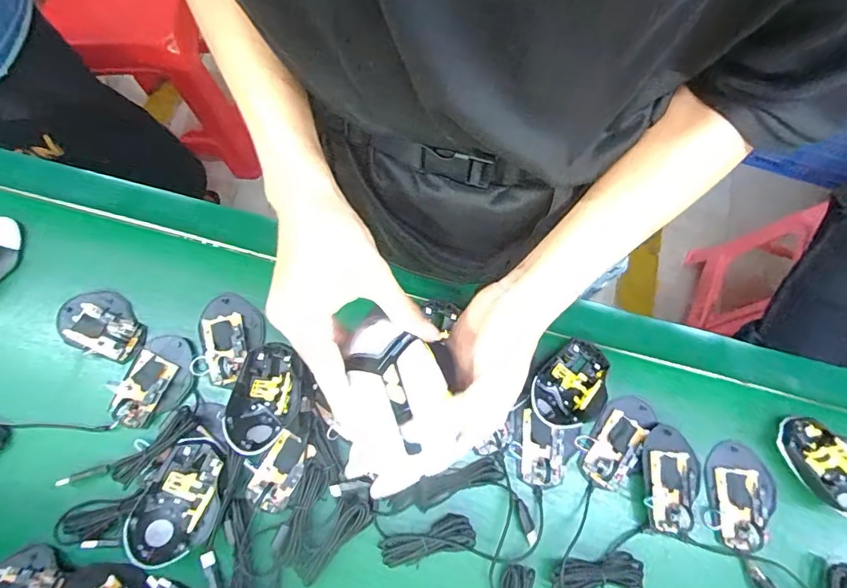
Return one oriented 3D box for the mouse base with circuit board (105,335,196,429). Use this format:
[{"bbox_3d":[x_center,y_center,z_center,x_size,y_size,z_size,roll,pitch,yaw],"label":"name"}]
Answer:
[{"bbox_3d":[-0.309,0.098,0.528,0.073,0.021,0.105,27,73,7],"label":"mouse base with circuit board"}]

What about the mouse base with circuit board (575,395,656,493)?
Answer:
[{"bbox_3d":[0.218,0.161,0.522,0.061,0.019,0.112,32,74,9],"label":"mouse base with circuit board"}]

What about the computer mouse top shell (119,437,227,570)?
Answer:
[{"bbox_3d":[-0.248,0.214,0.483,0.077,0.036,0.123,15,73,-1],"label":"computer mouse top shell"}]

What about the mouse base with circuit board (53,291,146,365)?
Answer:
[{"bbox_3d":[-0.383,0.033,0.553,0.108,0.019,0.072,17,73,4],"label":"mouse base with circuit board"}]

